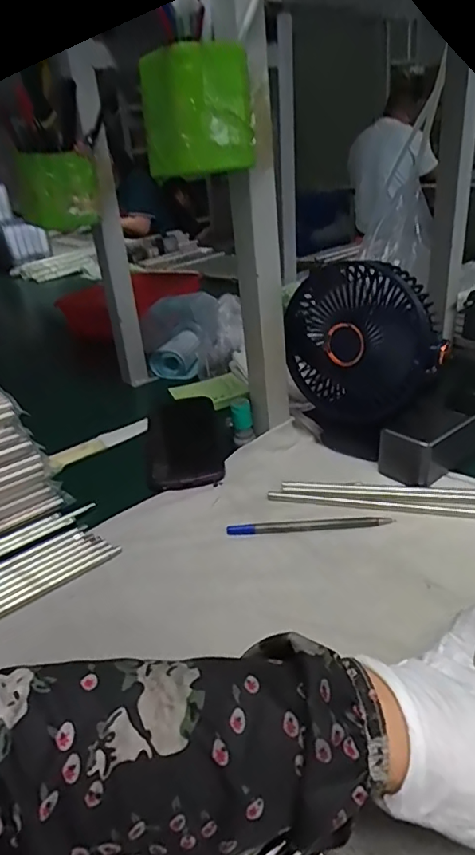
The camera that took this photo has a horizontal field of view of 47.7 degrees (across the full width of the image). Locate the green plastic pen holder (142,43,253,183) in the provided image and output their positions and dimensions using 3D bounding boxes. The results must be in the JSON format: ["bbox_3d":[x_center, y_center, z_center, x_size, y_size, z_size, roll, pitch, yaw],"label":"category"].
[{"bbox_3d":[-0.030,-0.242,0.416,0.067,0.081,0.063,-24,32,-35],"label":"green plastic pen holder"}]

